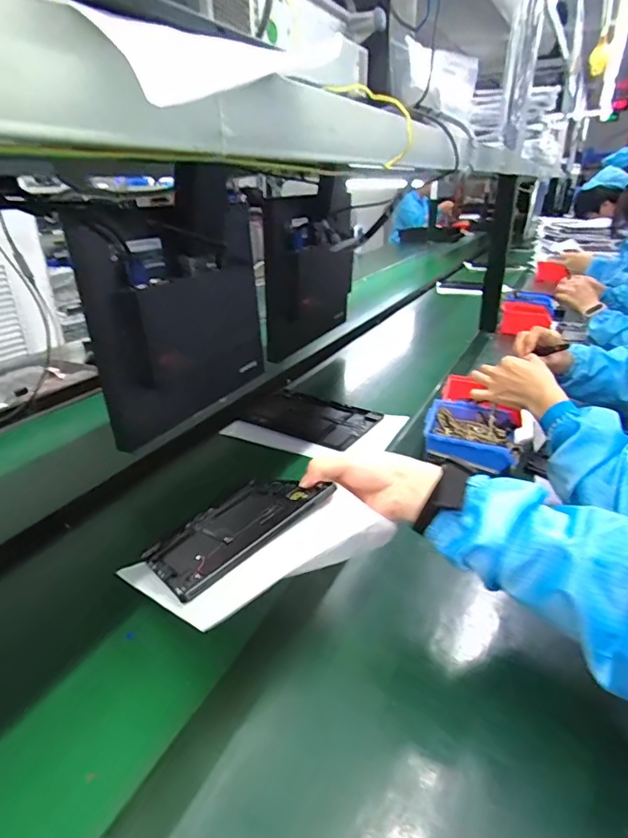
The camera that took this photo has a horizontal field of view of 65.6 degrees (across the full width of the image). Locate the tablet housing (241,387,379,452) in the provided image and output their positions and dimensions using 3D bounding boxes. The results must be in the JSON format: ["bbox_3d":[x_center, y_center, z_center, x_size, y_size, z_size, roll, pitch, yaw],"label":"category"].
[{"bbox_3d":[-0.005,-0.002,0.872,0.224,0.010,0.135,17,37,32],"label":"tablet housing"}]

